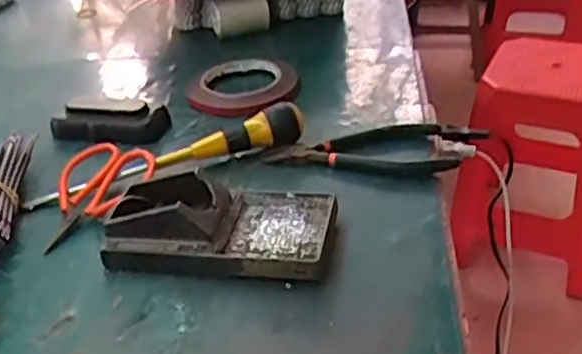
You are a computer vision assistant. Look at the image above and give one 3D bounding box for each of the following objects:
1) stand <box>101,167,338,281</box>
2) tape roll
[{"bbox_3d":[-0.050,0.031,0.476,0.158,0.043,0.080,2,35,12],"label":"stand"},{"bbox_3d":[-0.049,-0.091,0.668,0.108,0.022,0.108,-4,34,3],"label":"tape roll"}]

